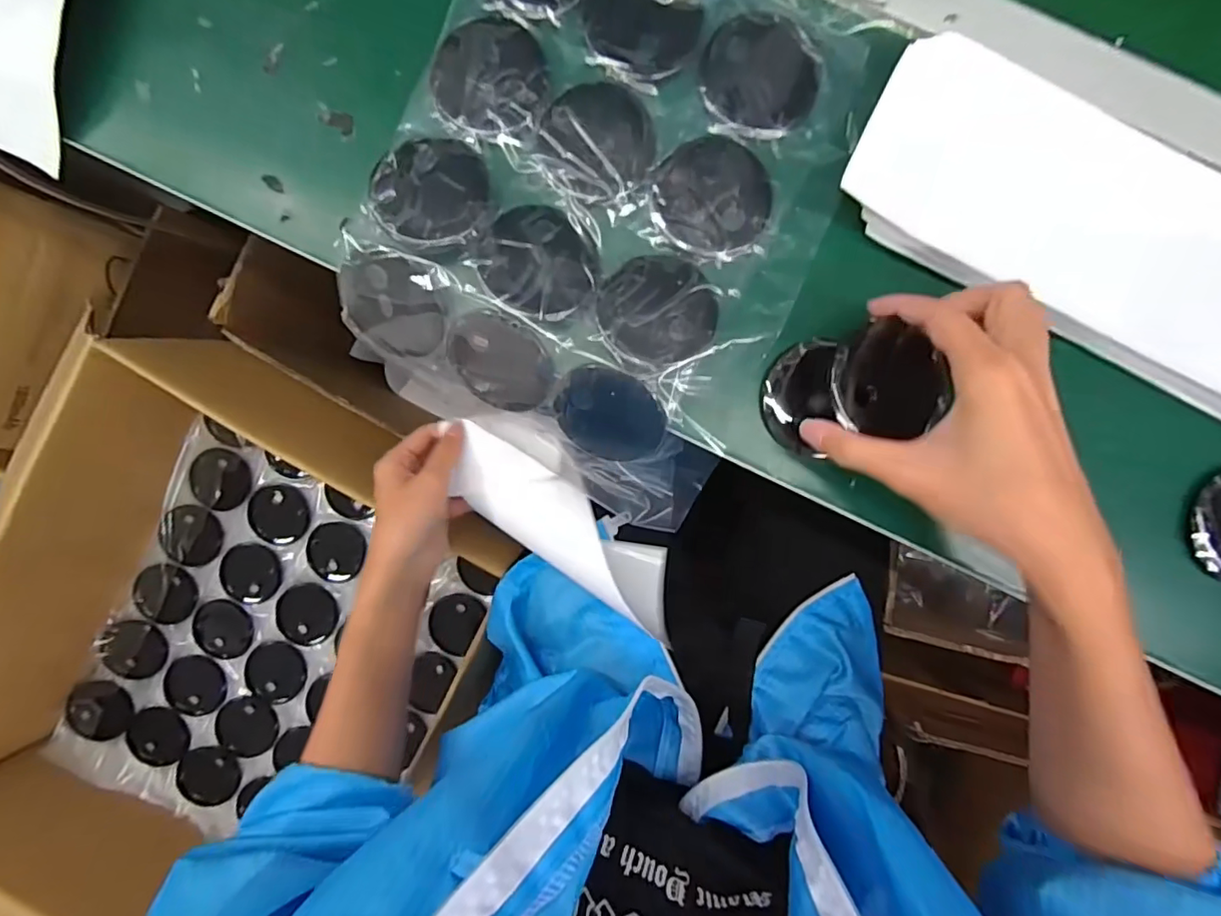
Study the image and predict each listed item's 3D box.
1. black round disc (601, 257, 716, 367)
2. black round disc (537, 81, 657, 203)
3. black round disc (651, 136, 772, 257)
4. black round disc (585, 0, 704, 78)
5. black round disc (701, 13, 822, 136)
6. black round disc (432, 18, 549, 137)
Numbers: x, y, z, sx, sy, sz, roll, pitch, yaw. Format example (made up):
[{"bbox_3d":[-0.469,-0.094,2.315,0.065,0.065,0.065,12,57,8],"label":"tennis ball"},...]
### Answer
[{"bbox_3d":[0.031,-0.095,0.355,0.074,0.015,0.070,0,93,2],"label":"black round disc"},{"bbox_3d":[-0.009,-0.206,0.359,0.071,0.006,0.076,0,93,2],"label":"black round disc"},{"bbox_3d":[0.066,-0.170,0.359,0.076,0.004,0.072,0,93,2],"label":"black round disc"},{"bbox_3d":[0.022,-0.284,0.356,0.071,0.006,0.067,0,93,2],"label":"black round disc"},{"bbox_3d":[0.096,-0.246,0.356,0.073,0.005,0.070,0,93,2],"label":"black round disc"},{"bbox_3d":[-0.078,-0.249,0.361,0.074,0.004,0.071,0,93,2],"label":"black round disc"}]

